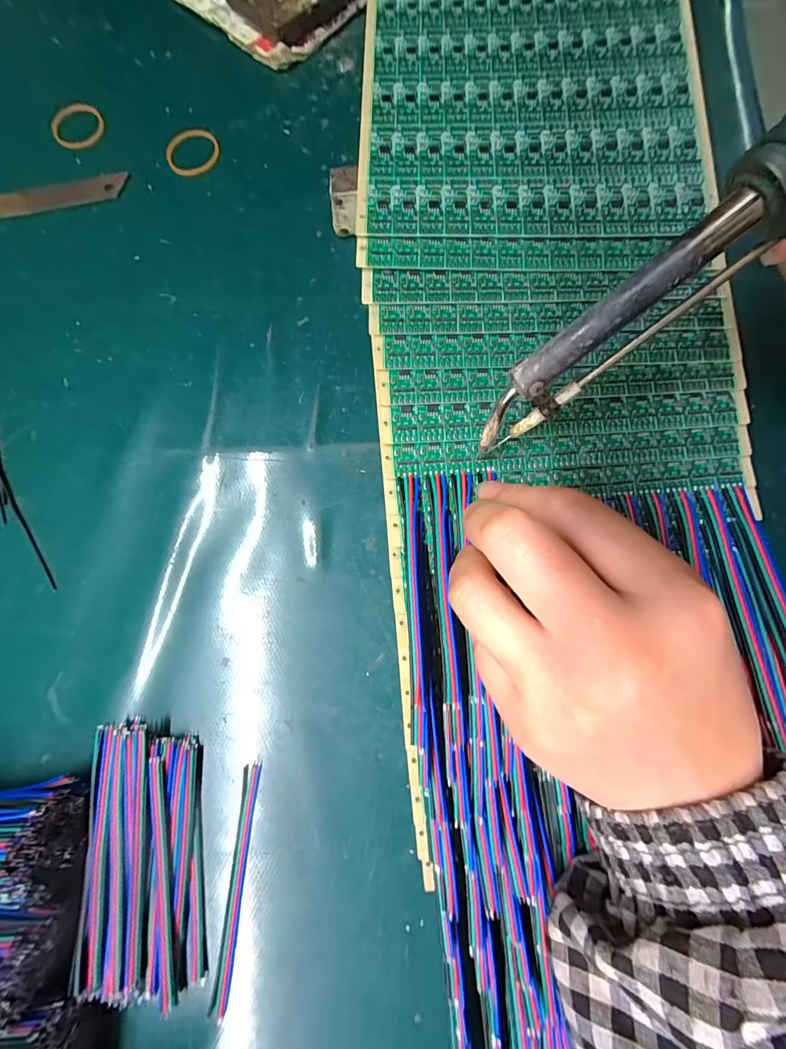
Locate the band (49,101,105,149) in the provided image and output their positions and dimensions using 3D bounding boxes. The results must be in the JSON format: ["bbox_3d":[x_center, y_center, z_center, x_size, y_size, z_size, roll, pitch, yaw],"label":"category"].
[{"bbox_3d":[-0.201,-0.255,0.265,0.032,0.005,0.031,0,79,1],"label":"band"}]

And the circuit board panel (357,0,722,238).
[{"bbox_3d":[0.069,-0.226,0.208,0.165,0.004,0.190,1,78,2],"label":"circuit board panel"}]

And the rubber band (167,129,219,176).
[{"bbox_3d":[-0.127,-0.237,0.262,0.033,0.004,0.034,-11,79,-1],"label":"rubber band"}]

